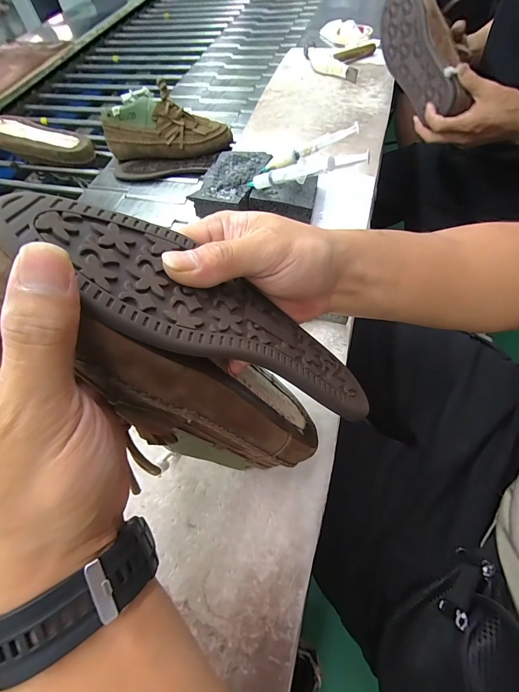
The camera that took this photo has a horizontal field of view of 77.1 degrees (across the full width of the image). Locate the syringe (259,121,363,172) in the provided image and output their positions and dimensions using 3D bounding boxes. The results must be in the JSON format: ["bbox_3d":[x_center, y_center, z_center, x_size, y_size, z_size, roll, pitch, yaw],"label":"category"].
[{"bbox_3d":[0.071,-0.276,0.455,0.139,0.019,0.013,-19,58,12],"label":"syringe"}]

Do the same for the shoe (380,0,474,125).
[{"bbox_3d":[0.286,-0.485,0.537,0.095,0.090,0.230,-16,79,-5],"label":"shoe"}]

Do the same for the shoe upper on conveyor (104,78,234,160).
[{"bbox_3d":[-0.185,-0.426,0.647,0.244,0.103,0.091,12,60,11],"label":"shoe upper on conveyor"}]

